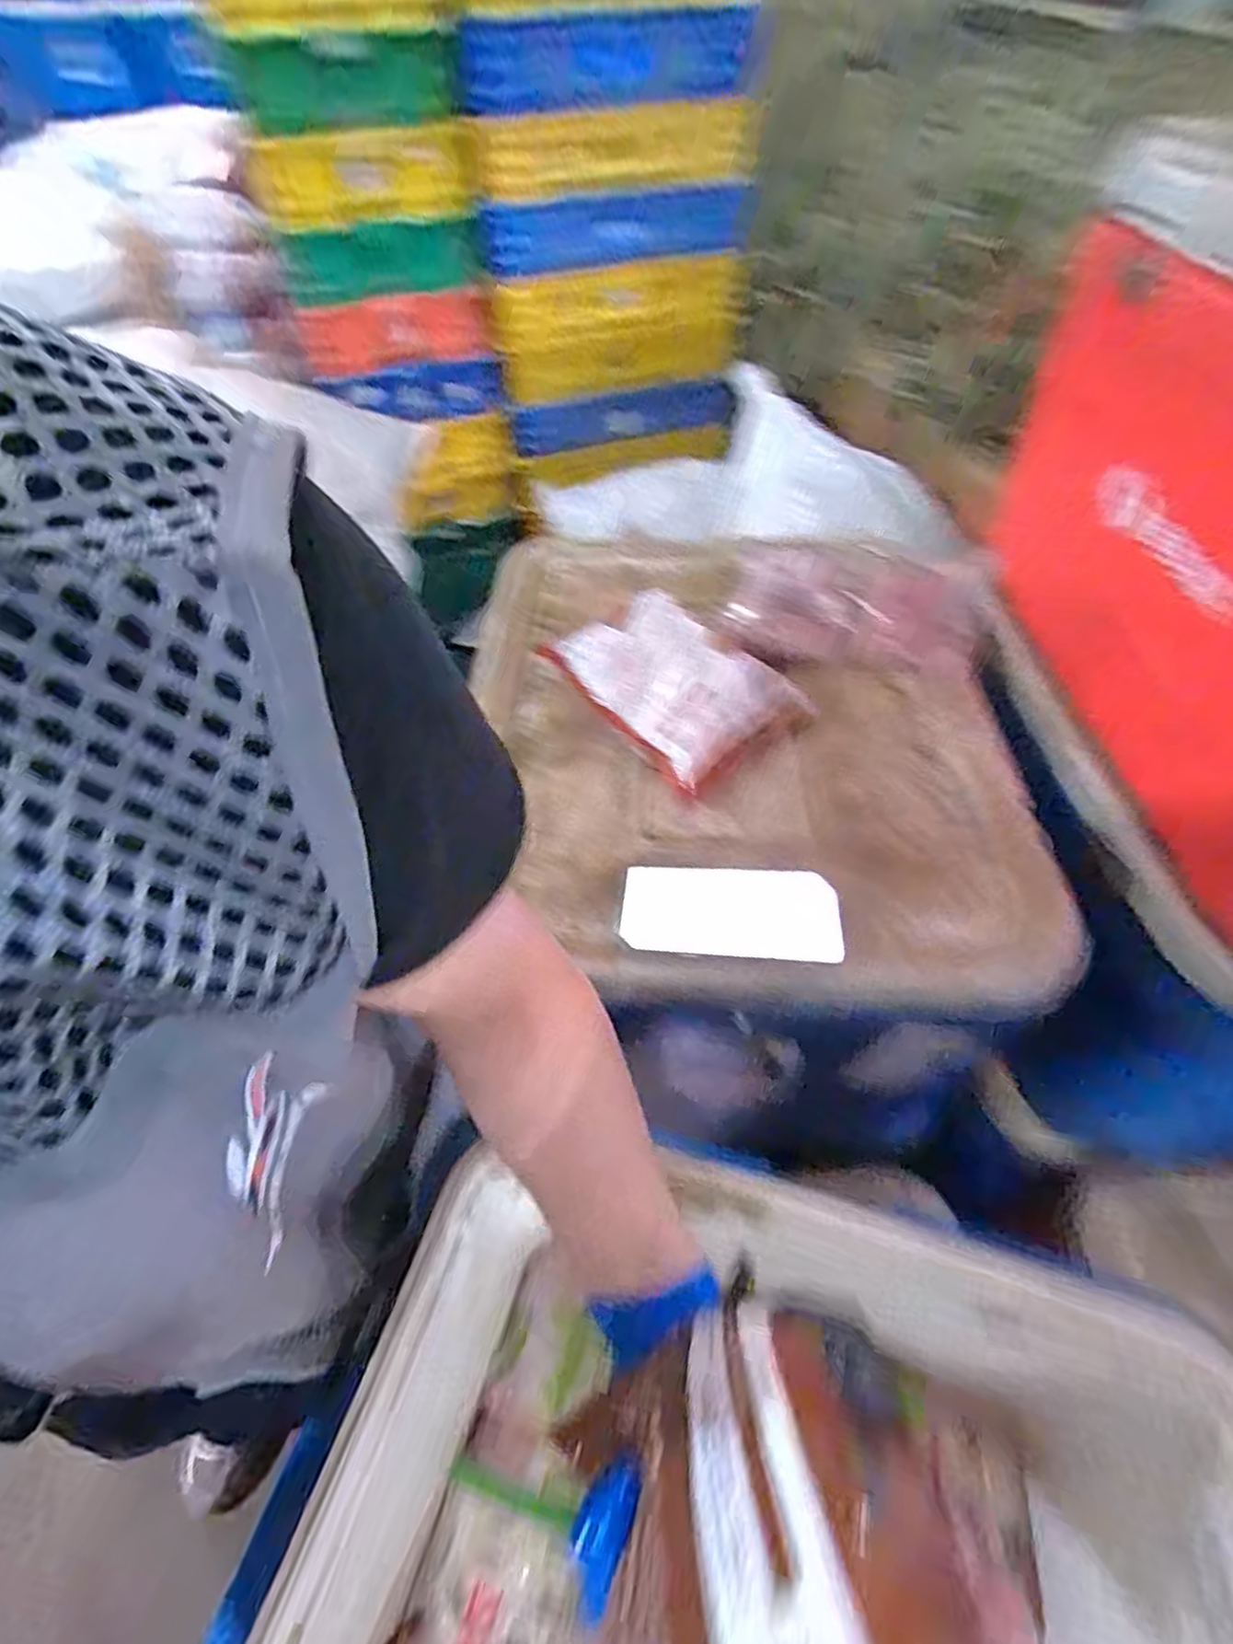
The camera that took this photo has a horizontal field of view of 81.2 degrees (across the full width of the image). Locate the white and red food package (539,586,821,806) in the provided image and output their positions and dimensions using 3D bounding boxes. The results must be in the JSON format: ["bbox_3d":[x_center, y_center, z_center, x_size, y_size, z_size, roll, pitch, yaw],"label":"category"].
[{"bbox_3d":[0.052,-0.141,0.701,0.151,0.078,0.226,-34,58,-24],"label":"white and red food package"}]

